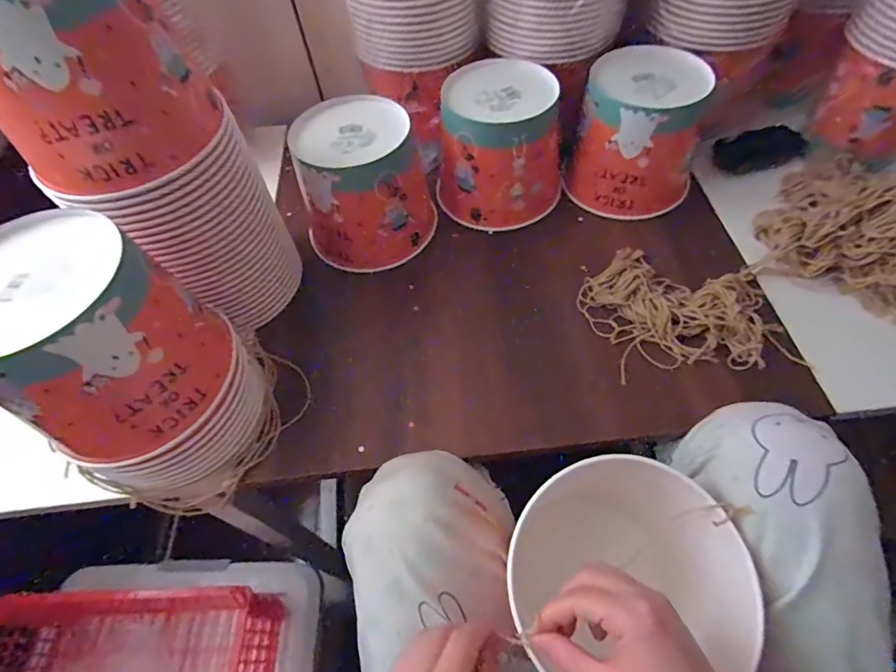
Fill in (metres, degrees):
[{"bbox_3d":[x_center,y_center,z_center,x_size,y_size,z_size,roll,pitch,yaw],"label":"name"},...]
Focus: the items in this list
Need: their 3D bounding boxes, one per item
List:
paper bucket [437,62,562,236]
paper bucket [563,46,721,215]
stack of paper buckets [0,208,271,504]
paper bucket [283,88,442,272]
[{"bbox_3d":[0.062,-0.230,0.581,0.147,0.129,0.143,2,57,6],"label":"paper bucket"},{"bbox_3d":[0.229,-0.235,0.569,0.139,0.138,0.136,20,61,17],"label":"paper bucket"},{"bbox_3d":[-0.260,0.032,0.399,0.150,0.217,0.156,24,62,19],"label":"stack of paper buckets"},{"bbox_3d":[-0.095,-0.173,0.553,0.148,0.132,0.145,-15,57,-5],"label":"paper bucket"}]

